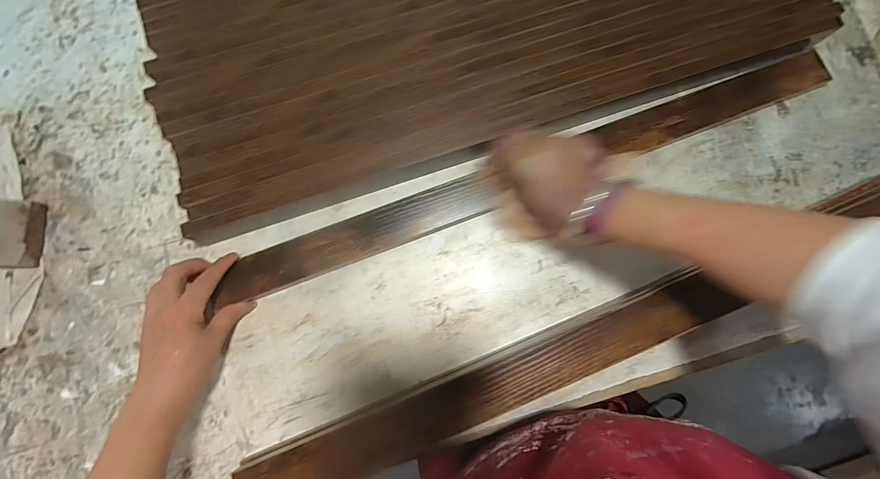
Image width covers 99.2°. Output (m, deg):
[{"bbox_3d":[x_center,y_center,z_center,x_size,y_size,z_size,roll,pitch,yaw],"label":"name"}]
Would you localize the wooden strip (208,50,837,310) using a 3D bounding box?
[{"bbox_3d":[0.112,-0.076,0.422,0.730,0.020,0.042,-21,83,-5],"label":"wooden strip"}]

